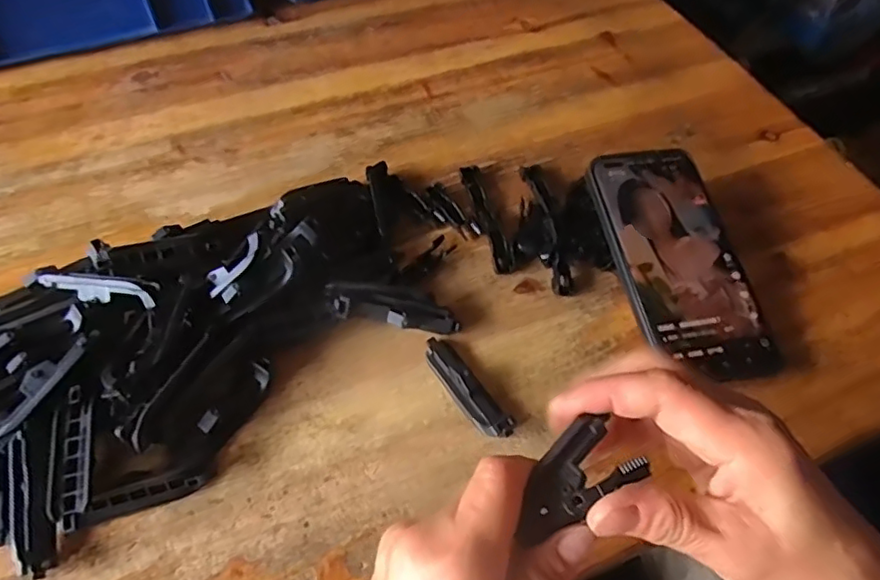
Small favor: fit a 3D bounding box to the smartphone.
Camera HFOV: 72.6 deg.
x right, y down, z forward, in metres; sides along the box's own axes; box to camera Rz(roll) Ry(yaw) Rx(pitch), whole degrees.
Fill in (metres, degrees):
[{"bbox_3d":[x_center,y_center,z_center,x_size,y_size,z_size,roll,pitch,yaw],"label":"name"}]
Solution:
[{"bbox_3d":[0.153,-0.021,0.382,0.079,0.008,0.164,-7,64,-11],"label":"smartphone"}]

